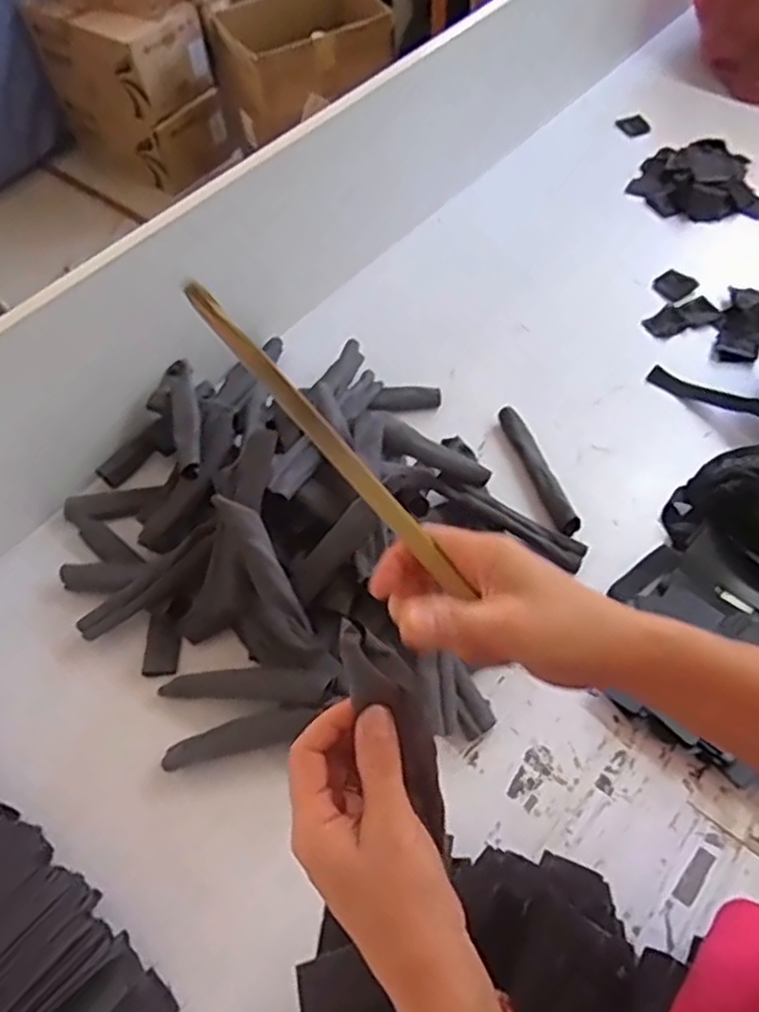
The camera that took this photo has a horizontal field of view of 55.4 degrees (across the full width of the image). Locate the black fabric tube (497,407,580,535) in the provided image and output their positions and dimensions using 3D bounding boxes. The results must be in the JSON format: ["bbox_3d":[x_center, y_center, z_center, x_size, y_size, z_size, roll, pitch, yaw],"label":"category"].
[{"bbox_3d":[0.190,-0.046,0.870,0.027,0.021,0.191,-18,57,-8],"label":"black fabric tube"}]

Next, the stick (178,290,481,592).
[{"bbox_3d":[-0.025,-0.032,0.386,0.213,0.013,0.011,47,66,-10],"label":"stick"}]

